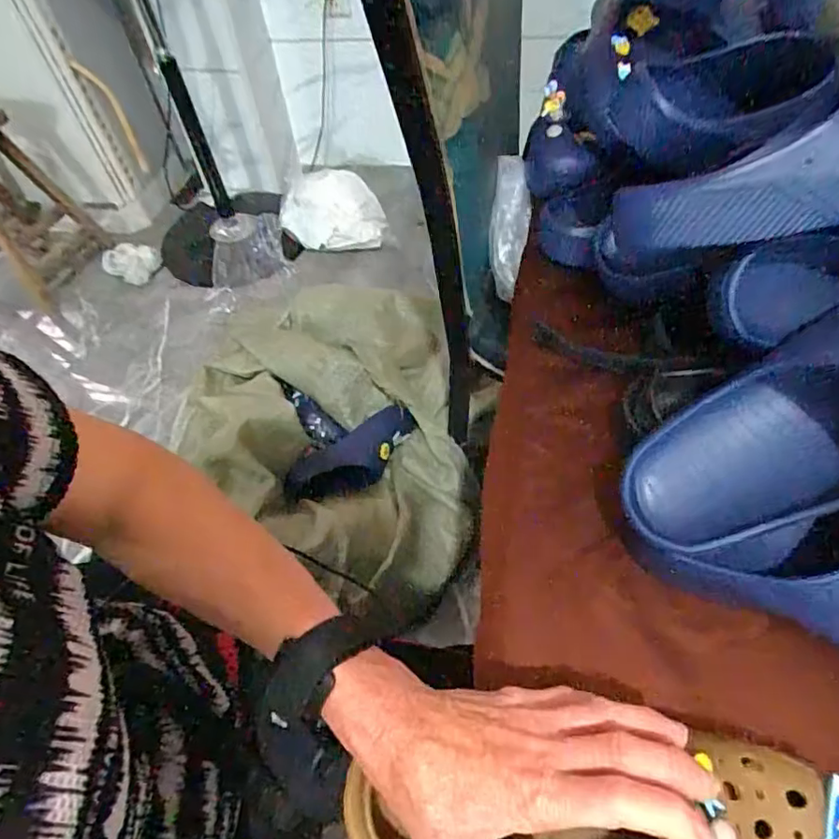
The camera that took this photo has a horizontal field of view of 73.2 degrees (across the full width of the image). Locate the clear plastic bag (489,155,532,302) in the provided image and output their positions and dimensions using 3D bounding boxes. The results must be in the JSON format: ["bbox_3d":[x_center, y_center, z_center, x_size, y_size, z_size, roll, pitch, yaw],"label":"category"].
[{"bbox_3d":[0.113,-0.241,0.707,0.049,0.050,0.173,4,88,7],"label":"clear plastic bag"}]

